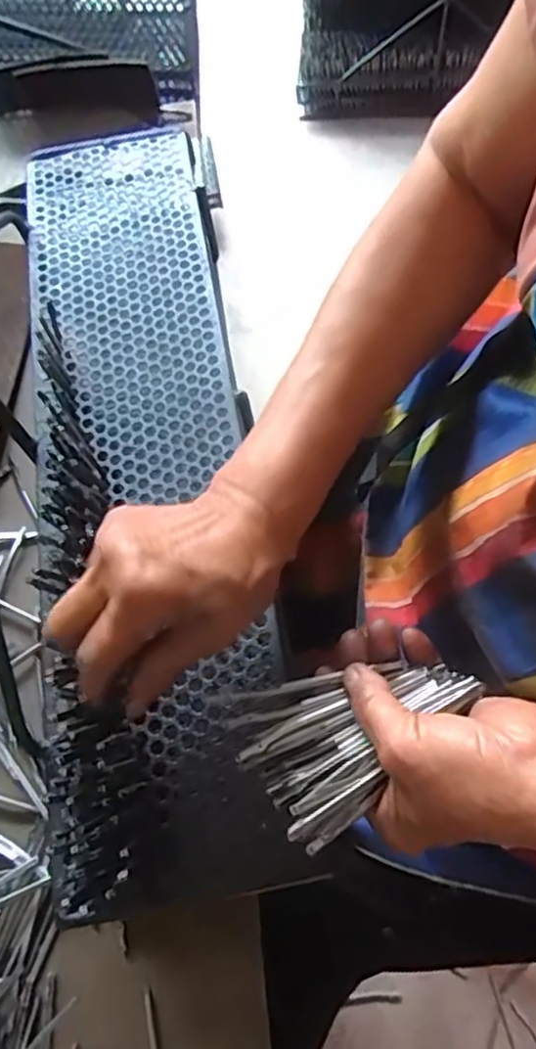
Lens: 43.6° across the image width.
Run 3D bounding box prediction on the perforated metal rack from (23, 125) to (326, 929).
[{"bbox_3d":[-0.092,-0.074,0.477,0.144,0.024,0.600,-10,64,-1],"label":"perforated metal rack"}]

